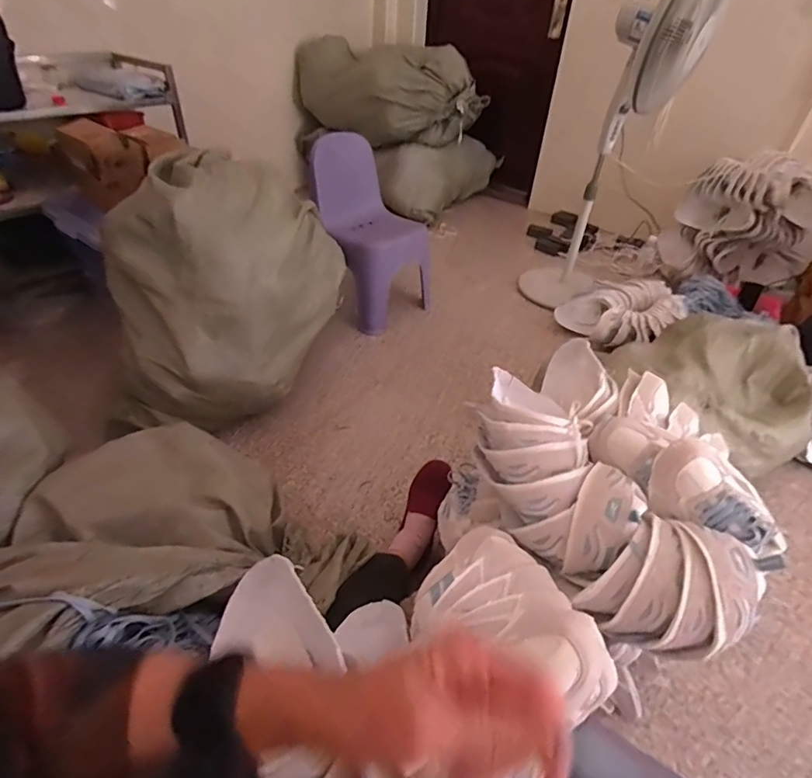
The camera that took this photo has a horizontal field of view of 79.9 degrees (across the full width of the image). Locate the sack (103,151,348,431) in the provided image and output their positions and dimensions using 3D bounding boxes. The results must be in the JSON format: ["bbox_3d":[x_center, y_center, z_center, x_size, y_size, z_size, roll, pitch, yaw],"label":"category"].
[{"bbox_3d":[-0.460,-0.278,1.321,0.401,0.592,0.628,23,43,21],"label":"sack"}]

